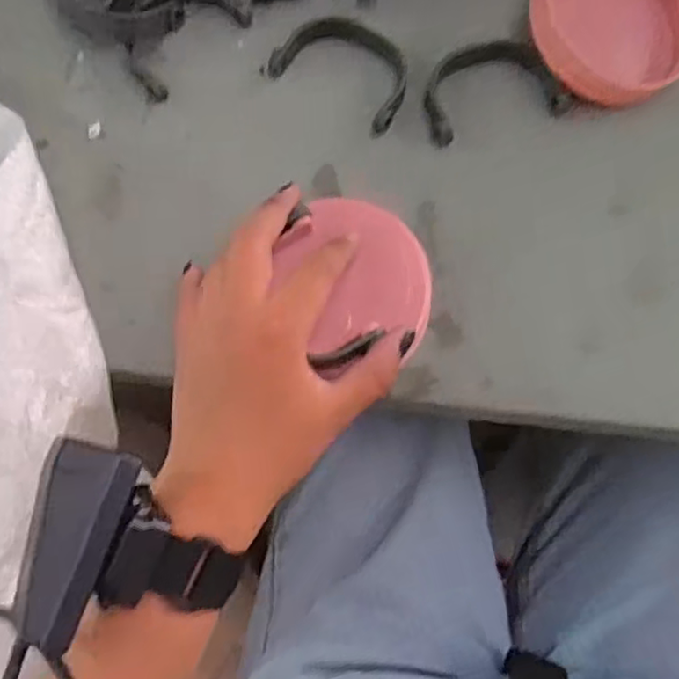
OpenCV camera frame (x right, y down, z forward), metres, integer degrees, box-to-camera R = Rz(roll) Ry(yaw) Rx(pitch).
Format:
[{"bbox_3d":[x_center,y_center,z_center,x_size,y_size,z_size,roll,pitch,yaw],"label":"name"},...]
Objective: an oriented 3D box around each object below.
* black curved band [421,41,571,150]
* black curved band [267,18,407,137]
[{"bbox_3d":[0.085,-0.143,0.360,0.079,0.013,0.051,-16,74,-5],"label":"black curved band"},{"bbox_3d":[0.005,-0.157,0.366,0.078,0.012,0.051,33,76,10],"label":"black curved band"}]

